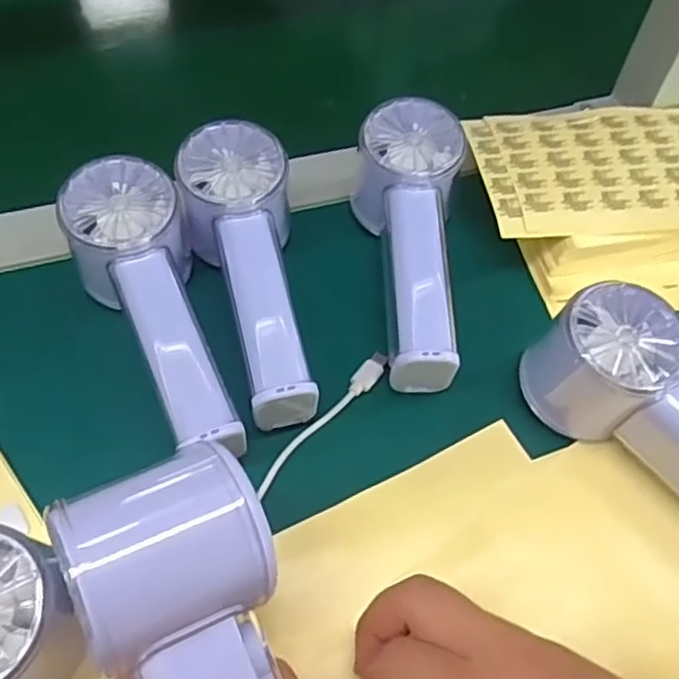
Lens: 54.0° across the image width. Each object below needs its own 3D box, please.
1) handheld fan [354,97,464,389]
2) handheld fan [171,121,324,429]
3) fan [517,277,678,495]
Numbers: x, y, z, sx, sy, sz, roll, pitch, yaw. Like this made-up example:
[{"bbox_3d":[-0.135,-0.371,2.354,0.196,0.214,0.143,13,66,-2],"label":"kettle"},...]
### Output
[{"bbox_3d":[0.038,-0.051,0.342,0.055,0.040,0.154,0,70,-3],"label":"handheld fan"},{"bbox_3d":[-0.043,-0.031,0.334,0.051,0.055,0.150,-12,72,-11],"label":"handheld fan"},{"bbox_3d":[0.153,0.043,0.291,0.051,0.067,0.149,-37,65,-24],"label":"fan"}]

